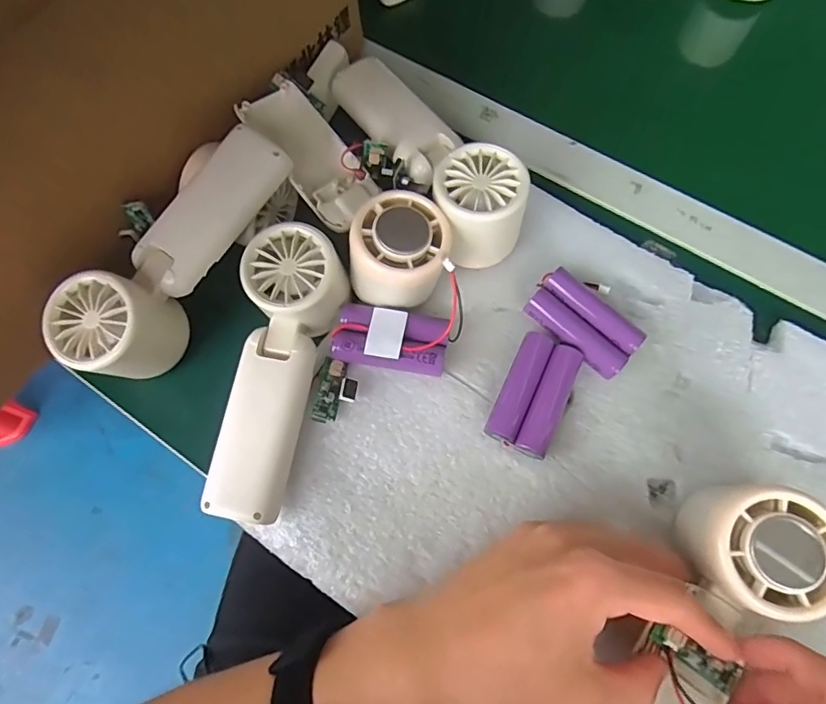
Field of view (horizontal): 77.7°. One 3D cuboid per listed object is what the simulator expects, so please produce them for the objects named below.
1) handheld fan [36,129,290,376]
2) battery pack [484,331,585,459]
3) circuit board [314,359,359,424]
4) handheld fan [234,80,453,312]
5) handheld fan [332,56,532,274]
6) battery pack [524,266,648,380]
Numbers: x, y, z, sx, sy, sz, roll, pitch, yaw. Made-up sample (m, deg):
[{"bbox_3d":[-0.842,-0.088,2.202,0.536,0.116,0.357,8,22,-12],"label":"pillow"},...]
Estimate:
[{"bbox_3d":[-0.135,-0.053,0.303,0.051,0.065,0.162,35,74,13],"label":"handheld fan"},{"bbox_3d":[0.070,0.025,0.298,0.035,0.016,0.068,24,72,10],"label":"battery pack"},{"bbox_3d":[-0.044,0.023,0.300,0.023,0.013,0.037,8,70,4],"label":"circuit board"},{"bbox_3d":[-0.044,-0.095,0.313,0.057,0.043,0.170,-40,74,-13],"label":"handheld fan"},{"bbox_3d":[0.009,-0.129,0.336,0.060,0.060,0.168,-27,71,-9],"label":"handheld fan"},{"bbox_3d":[0.102,-0.016,0.308,0.065,0.022,0.035,40,75,14],"label":"battery pack"}]

